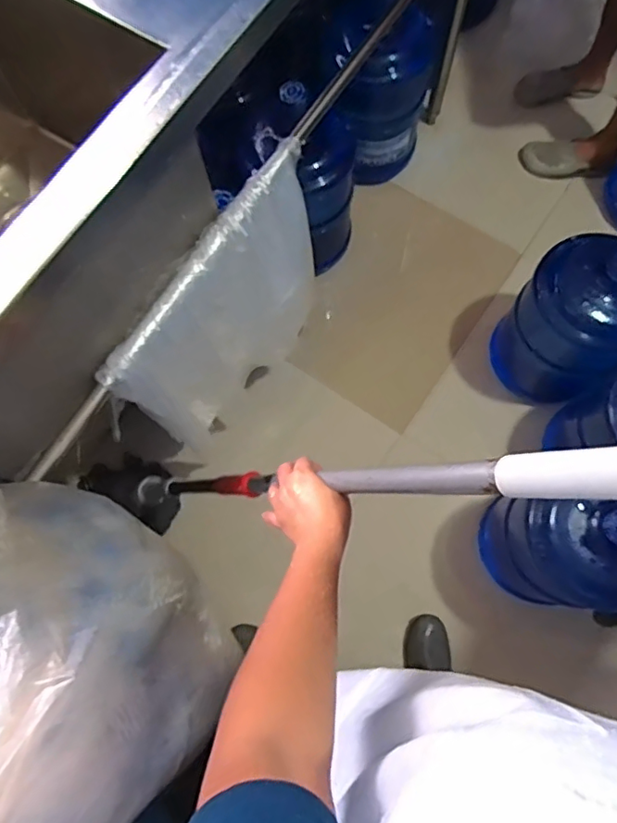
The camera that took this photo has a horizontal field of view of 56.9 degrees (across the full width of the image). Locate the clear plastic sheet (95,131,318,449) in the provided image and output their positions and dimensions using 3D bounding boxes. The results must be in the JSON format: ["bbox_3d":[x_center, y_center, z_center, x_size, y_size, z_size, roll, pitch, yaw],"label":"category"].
[{"bbox_3d":[-0.135,-0.158,1.043,0.115,0.365,0.513,32,77,10],"label":"clear plastic sheet"}]

